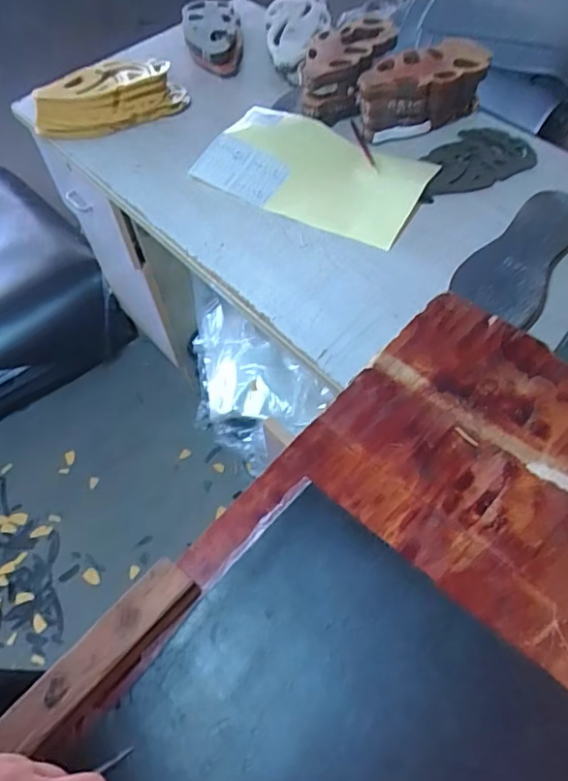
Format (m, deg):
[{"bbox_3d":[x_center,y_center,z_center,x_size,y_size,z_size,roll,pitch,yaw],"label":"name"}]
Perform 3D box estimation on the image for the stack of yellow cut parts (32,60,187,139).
[{"bbox_3d":[-0.313,-0.524,0.986,0.274,0.081,0.116,-14,57,-4],"label":"stack of yellow cut parts"}]

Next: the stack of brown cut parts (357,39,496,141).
[{"bbox_3d":[0.221,-0.482,0.887,0.200,0.097,0.091,-20,57,-8],"label":"stack of brown cut parts"}]

